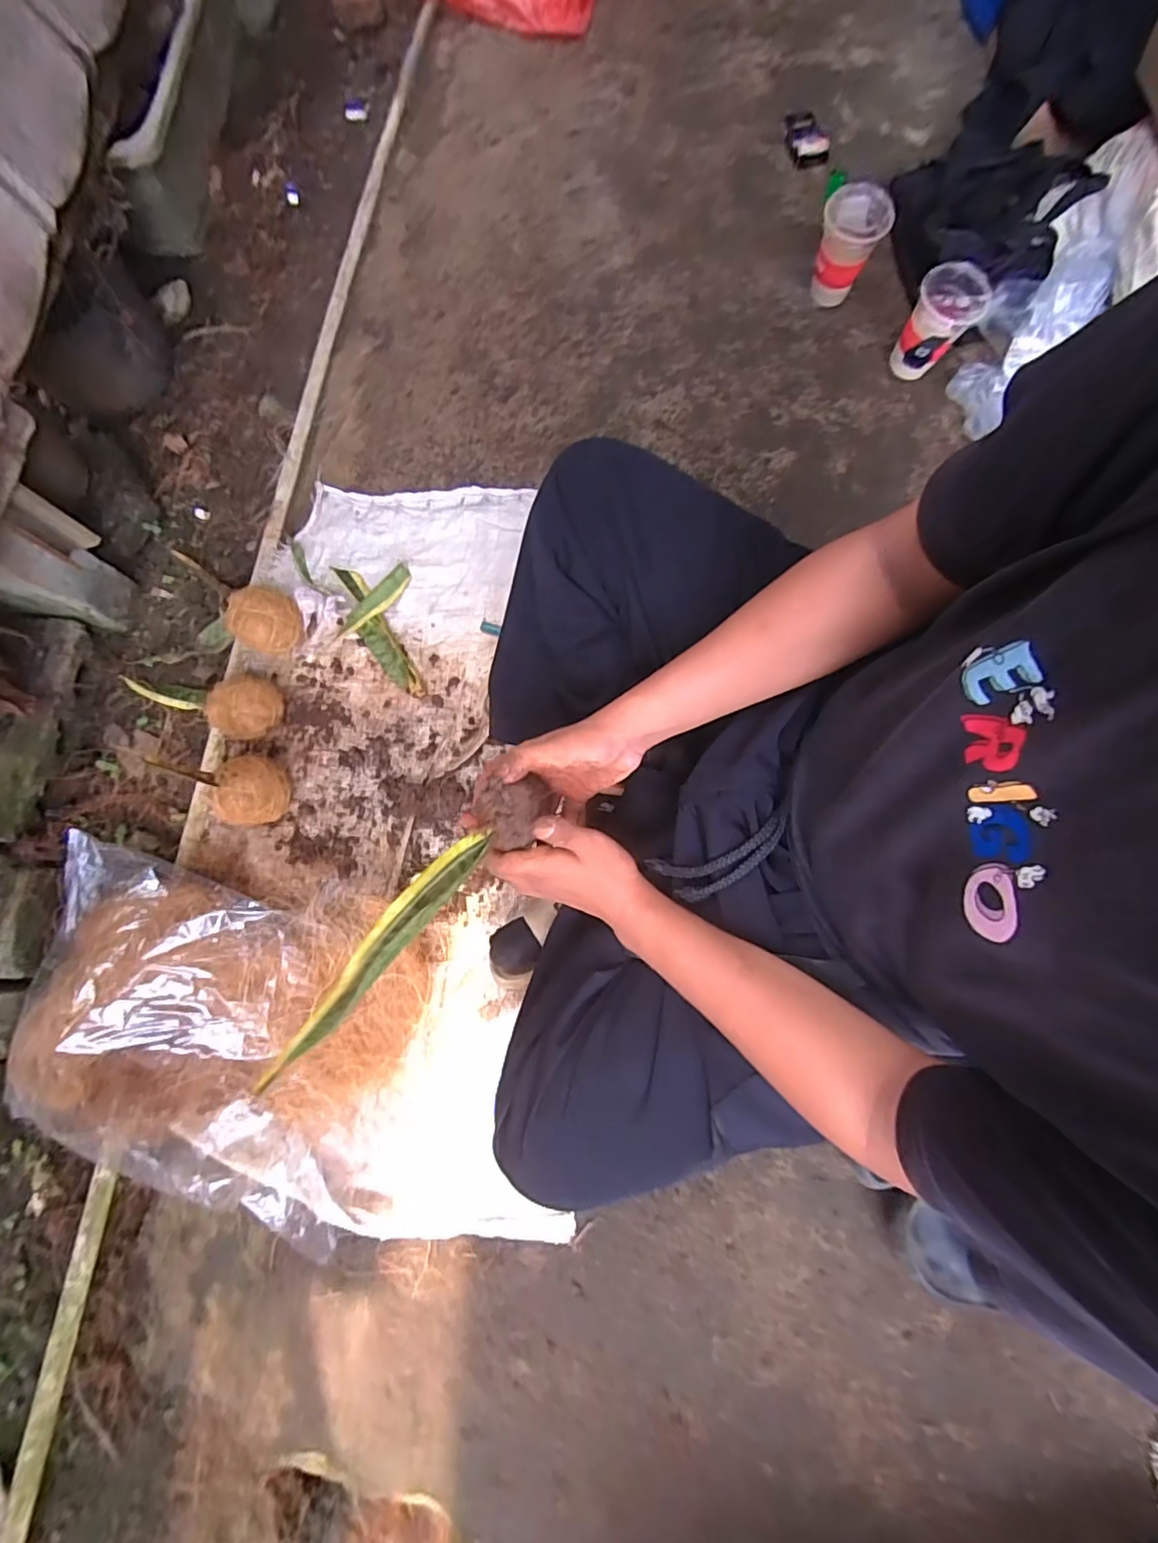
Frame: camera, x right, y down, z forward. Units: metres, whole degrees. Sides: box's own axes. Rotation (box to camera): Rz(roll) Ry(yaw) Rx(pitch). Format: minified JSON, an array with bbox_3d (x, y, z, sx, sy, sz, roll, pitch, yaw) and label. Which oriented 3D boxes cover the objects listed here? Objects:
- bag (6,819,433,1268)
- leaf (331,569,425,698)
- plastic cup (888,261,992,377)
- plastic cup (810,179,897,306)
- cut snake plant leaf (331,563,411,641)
[{"bbox_3d":[-0.402,0.261,0.635,0.459,0.105,0.328,20,78,4],"label":"bag"},{"bbox_3d":[-0.278,-0.191,0.776,0.043,0.029,0.228,-30,79,-7],"label":"leaf"},{"bbox_3d":[0.497,-0.620,0.807,0.087,0.110,0.090,0,78,0],"label":"plastic cup"},{"bbox_3d":[0.381,-0.748,0.830,0.090,0.112,0.095,0,78,0],"label":"plastic cup"},{"bbox_3d":[-0.281,-0.229,0.790,0.026,0.025,0.133,43,81,8],"label":"cut snake plant leaf"}]

